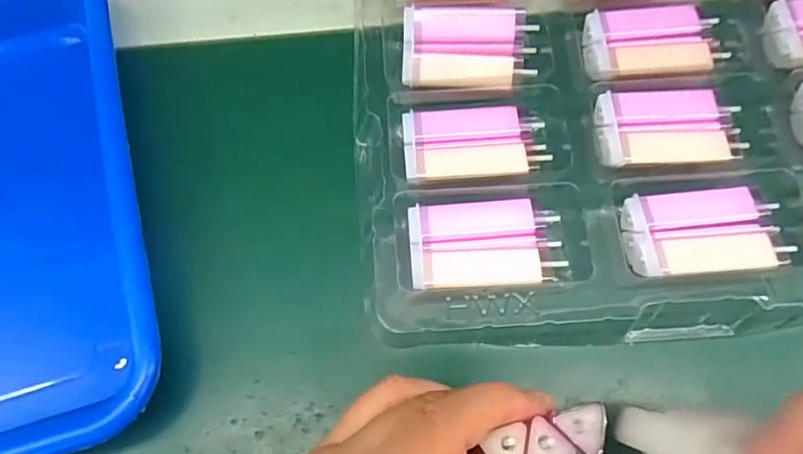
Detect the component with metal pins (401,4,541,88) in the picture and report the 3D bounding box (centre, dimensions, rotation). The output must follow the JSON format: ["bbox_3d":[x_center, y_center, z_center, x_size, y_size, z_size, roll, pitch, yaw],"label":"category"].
[{"bbox_3d":[0.035,-0.093,0.284,0.068,0.013,0.041,0,97,-1],"label":"component with metal pins"}]

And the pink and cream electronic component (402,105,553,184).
[{"bbox_3d":[0.035,-0.041,0.263,0.067,0.012,0.039,-4,70,-1],"label":"pink and cream electronic component"}]

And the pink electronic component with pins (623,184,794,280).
[{"bbox_3d":[0.135,0.001,0.246,0.065,0.015,0.040,-5,70,-1],"label":"pink electronic component with pins"}]

